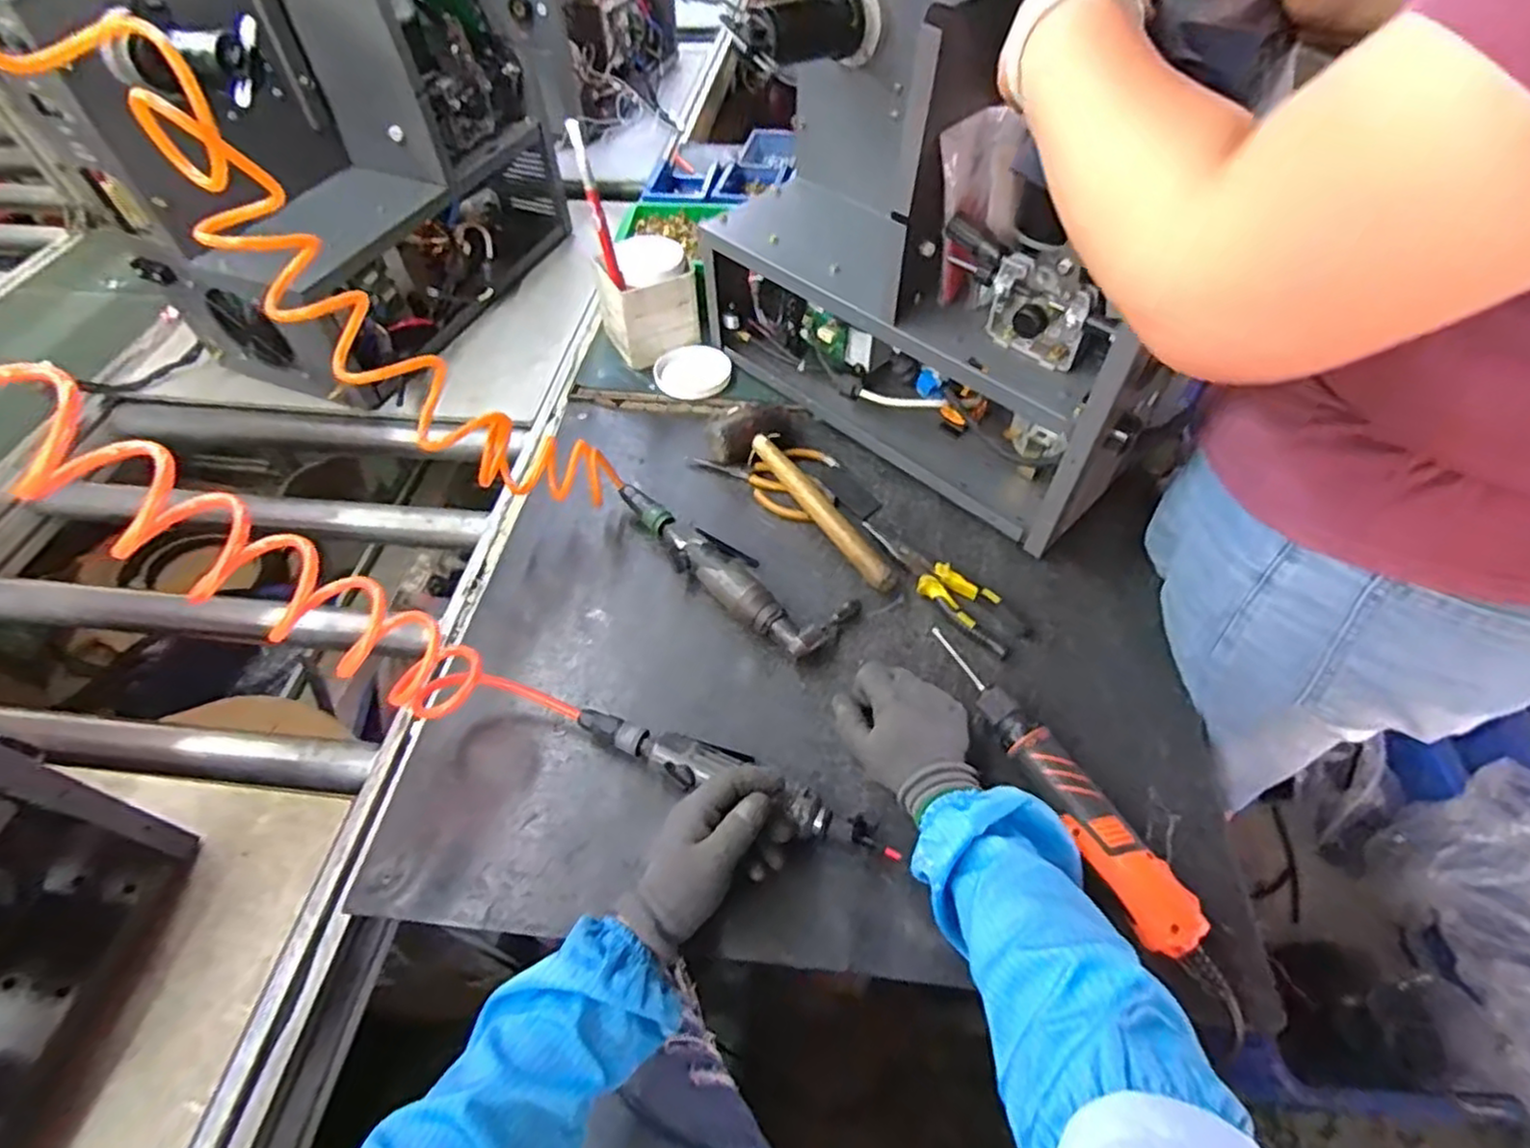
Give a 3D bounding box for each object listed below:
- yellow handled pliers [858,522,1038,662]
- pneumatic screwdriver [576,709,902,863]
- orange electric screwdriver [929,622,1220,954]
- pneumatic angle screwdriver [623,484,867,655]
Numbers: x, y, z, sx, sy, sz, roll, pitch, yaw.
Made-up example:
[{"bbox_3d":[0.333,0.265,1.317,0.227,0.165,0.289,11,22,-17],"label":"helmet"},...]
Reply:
[{"bbox_3d":[0.176,0.010,0.715,0.198,0.014,0.052,38,63,26],"label":"yellow handled pliers"},{"bbox_3d":[-0.029,0.171,0.582,0.285,0.039,0.047,19,56,14],"label":"pneumatic screwdriver"},{"bbox_3d":[0.236,0.165,0.583,0.050,0.040,0.301,-22,56,-15],"label":"orange electric screwdriver"},{"bbox_3d":[-0.047,-0.015,0.736,0.295,0.038,0.091,33,61,23],"label":"pneumatic angle screwdriver"}]

